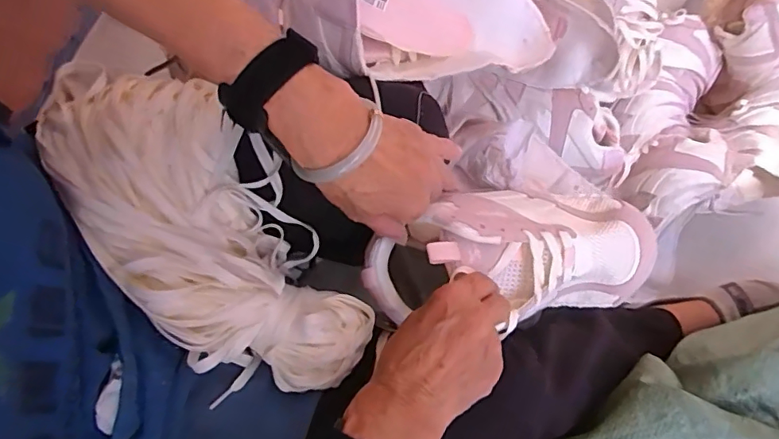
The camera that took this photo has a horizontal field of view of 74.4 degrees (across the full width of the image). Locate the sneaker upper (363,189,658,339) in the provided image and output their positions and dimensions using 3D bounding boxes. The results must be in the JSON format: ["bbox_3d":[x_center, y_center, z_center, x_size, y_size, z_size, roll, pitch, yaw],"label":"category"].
[{"bbox_3d":[0.098,0.025,0.425,0.230,0.075,0.107,-2,70,-9],"label":"sneaker upper"}]

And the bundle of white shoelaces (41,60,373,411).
[{"bbox_3d":[-0.154,-0.009,0.391,0.136,0.075,0.315,-37,72,-9],"label":"bundle of white shoelaces"}]

